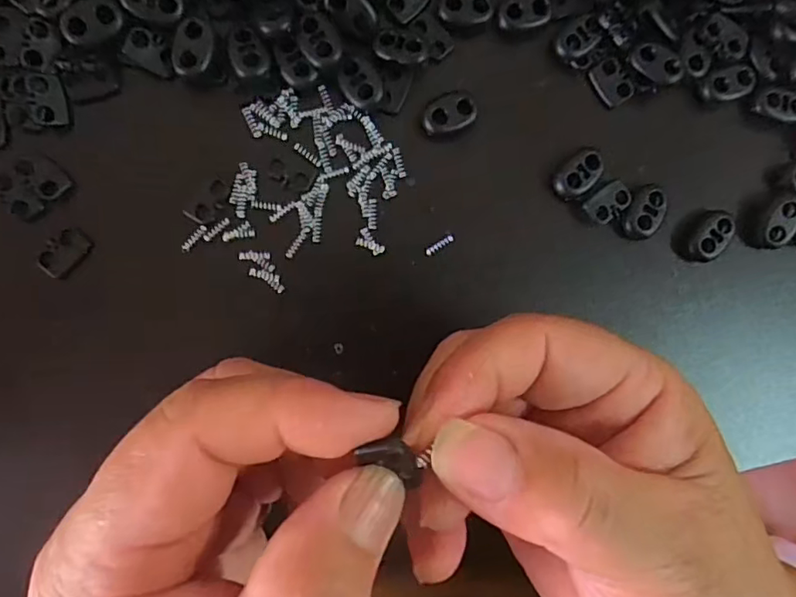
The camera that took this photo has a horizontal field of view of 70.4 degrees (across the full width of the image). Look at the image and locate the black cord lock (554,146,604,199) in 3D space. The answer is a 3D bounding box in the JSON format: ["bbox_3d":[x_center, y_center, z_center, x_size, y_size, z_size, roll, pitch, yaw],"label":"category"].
[{"bbox_3d":[0.069,-0.047,0.215,0.021,0.005,0.013,-43,94,-4],"label":"black cord lock"}]

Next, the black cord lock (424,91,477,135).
[{"bbox_3d":[0.019,-0.069,0.211,0.020,0.006,0.013,-17,92,-6],"label":"black cord lock"}]

